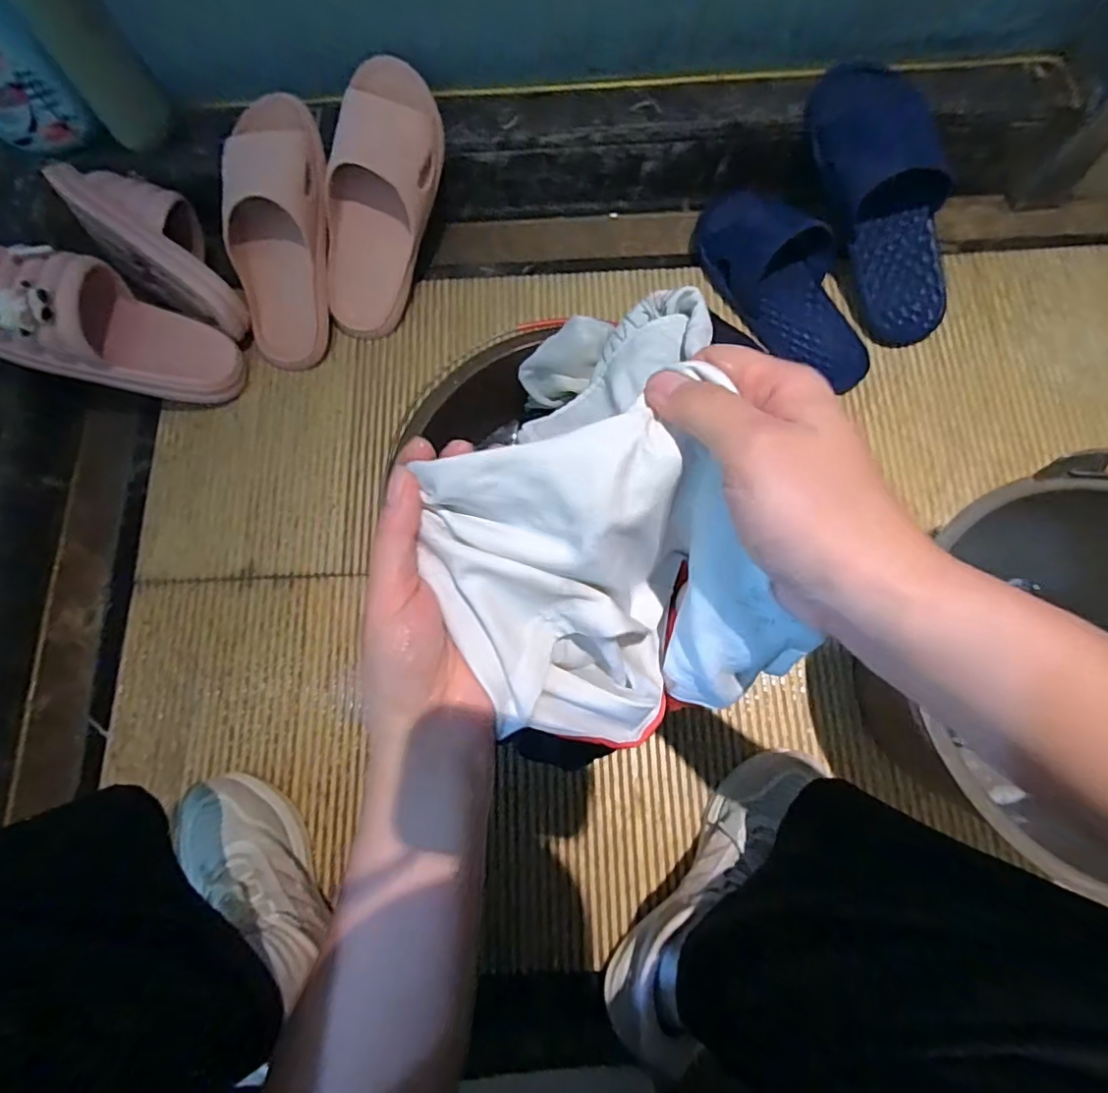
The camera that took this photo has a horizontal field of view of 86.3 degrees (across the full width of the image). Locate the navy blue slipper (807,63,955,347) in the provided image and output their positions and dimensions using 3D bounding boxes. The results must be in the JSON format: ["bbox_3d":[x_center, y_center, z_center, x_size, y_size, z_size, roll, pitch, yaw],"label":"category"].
[{"bbox_3d":[0.347,-0.350,0.597,0.116,0.069,0.278,-20,100,-4],"label":"navy blue slipper"}]

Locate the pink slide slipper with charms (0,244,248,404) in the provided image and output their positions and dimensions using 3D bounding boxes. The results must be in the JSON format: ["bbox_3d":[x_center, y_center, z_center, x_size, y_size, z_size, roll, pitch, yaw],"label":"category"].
[{"bbox_3d":[-0.442,-0.212,0.583,0.245,0.080,0.100,15,72,-37],"label":"pink slide slipper with charms"}]

